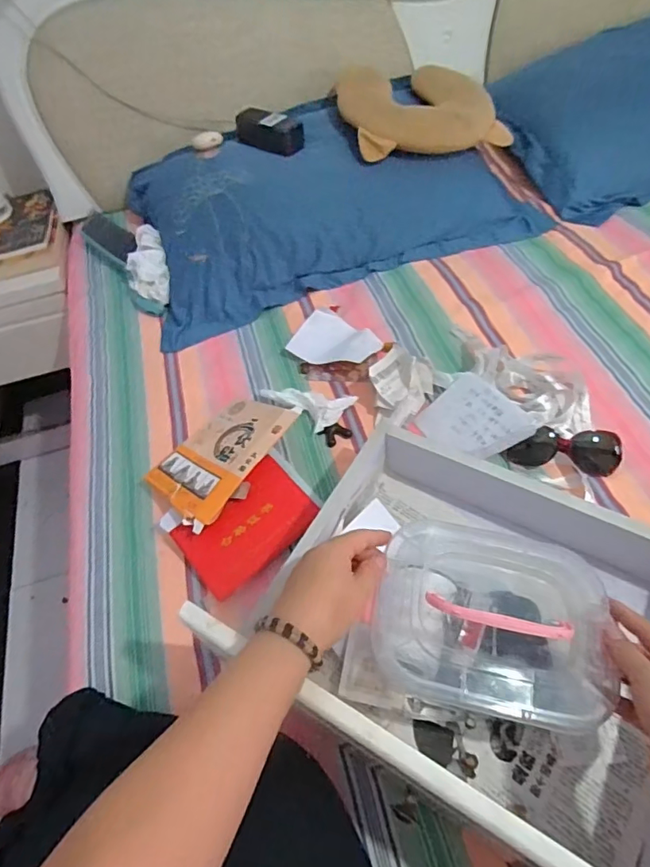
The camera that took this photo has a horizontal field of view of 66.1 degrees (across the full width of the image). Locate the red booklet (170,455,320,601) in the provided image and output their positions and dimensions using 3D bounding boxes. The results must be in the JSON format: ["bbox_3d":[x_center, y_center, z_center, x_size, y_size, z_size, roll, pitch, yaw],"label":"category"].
[{"bbox_3d":[-0.095,0.112,0.612,0.159,0.018,0.104,-40,76,-15],"label":"red booklet"}]

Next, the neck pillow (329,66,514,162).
[{"bbox_3d":[0.179,-0.633,0.965,0.304,0.080,0.253,-12,54,-1],"label":"neck pillow"}]

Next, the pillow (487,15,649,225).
[{"bbox_3d":[0.710,-0.711,1.046,0.709,0.178,0.424,-21,54,-11],"label":"pillow"}]

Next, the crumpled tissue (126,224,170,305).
[{"bbox_3d":[-0.326,-0.310,0.915,0.074,0.036,0.164,-13,75,-5],"label":"crumpled tissue"}]

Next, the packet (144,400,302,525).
[{"bbox_3d":[-0.135,0.023,0.656,0.134,0.016,0.179,22,61,42],"label":"packet"}]

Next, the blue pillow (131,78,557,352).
[{"bbox_3d":[0.011,-0.451,0.946,0.725,0.142,0.412,-17,53,-8],"label":"blue pillow"}]

